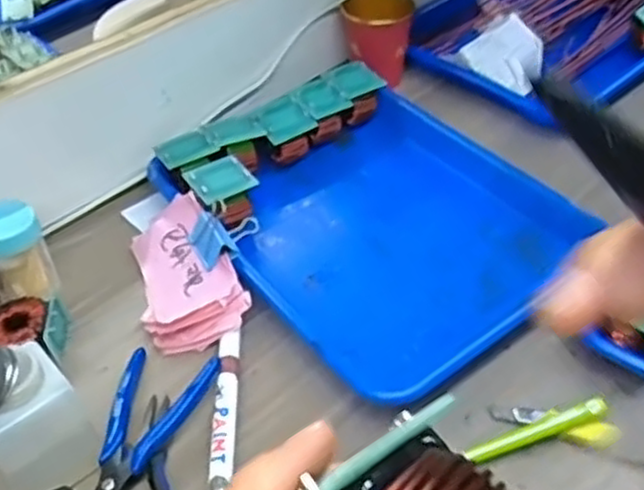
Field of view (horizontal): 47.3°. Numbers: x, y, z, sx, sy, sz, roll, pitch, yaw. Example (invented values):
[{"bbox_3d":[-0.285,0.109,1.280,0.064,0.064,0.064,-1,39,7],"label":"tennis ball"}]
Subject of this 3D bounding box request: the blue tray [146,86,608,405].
[{"bbox_3d":[0.053,-0.014,0.593,0.261,0.045,0.277,-30,51,-26],"label":"blue tray"}]

